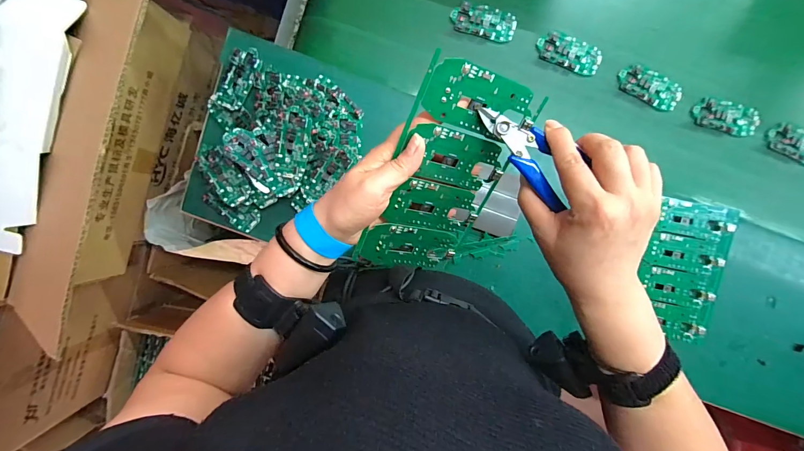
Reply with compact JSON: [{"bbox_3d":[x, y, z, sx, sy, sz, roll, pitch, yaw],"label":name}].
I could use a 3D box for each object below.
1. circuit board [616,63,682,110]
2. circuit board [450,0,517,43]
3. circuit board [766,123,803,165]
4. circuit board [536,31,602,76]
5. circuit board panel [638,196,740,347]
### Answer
[{"bbox_3d":[0.386,-0.217,0.538,0.100,0.010,0.045,24,96,-1],"label":"circuit board"},{"bbox_3d":[0.126,-0.315,0.529,0.099,0.010,0.045,15,96,0],"label":"circuit board"},{"bbox_3d":[0.625,-0.127,0.542,0.101,0.015,0.047,20,96,-1],"label":"circuit board"},{"bbox_3d":[0.259,-0.266,0.534,0.099,0.008,0.046,15,99,0],"label":"circuit board"},{"bbox_3d":[0.394,0.065,0.482,0.092,0.014,0.192,11,96,14],"label":"circuit board panel"}]

